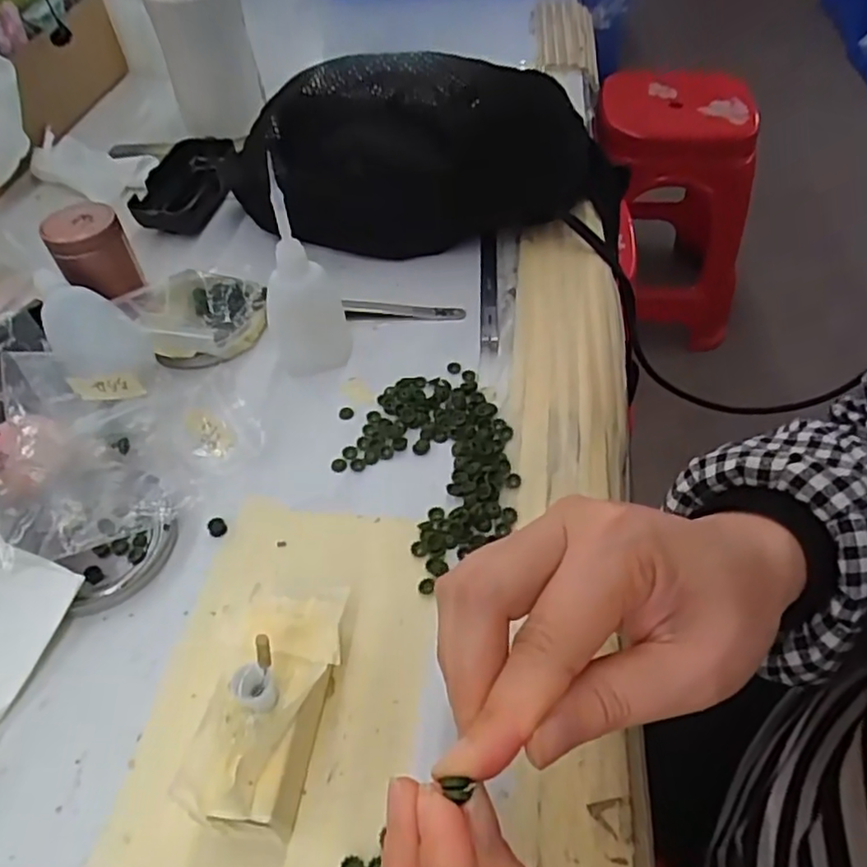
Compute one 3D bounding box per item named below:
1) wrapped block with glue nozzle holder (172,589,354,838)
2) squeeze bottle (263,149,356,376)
[{"bbox_3d":[-0.061,0.102,0.251,0.045,0.041,0.089,9,51,9],"label":"wrapped block with glue nozzle holder"},{"bbox_3d":[-0.075,-0.088,0.366,0.044,0.105,0.046,-9,51,-6],"label":"squeeze bottle"}]

